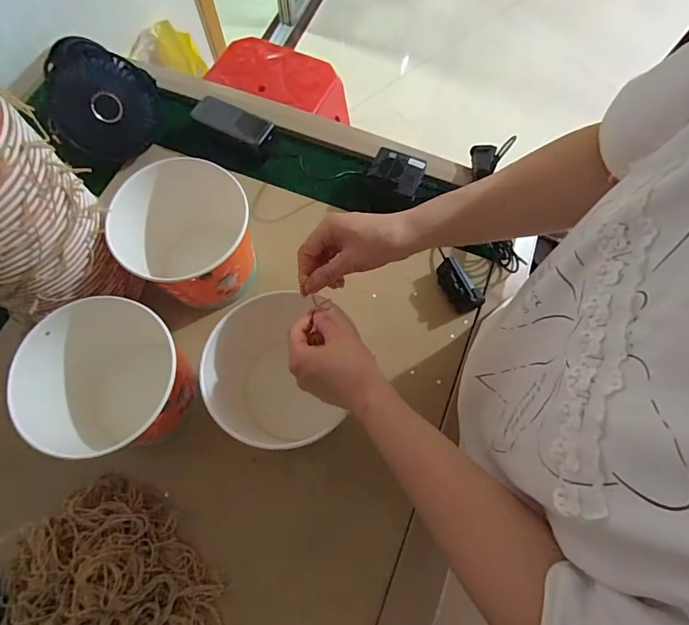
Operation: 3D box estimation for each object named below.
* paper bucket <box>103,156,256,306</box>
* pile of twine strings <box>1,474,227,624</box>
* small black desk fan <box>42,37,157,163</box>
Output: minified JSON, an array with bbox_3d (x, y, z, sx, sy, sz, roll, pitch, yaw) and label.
[{"bbox_3d":[-0.199,-0.095,0.539,0.137,0.139,0.172,-13,70,-4],"label":"paper bucket"},{"bbox_3d":[-0.256,0.301,0.429,0.186,0.066,0.216,-43,75,-14],"label":"pile of twine strings"},{"bbox_3d":[-0.382,-0.336,0.653,0.156,0.104,0.175,-35,73,-11],"label":"small black desk fan"}]

